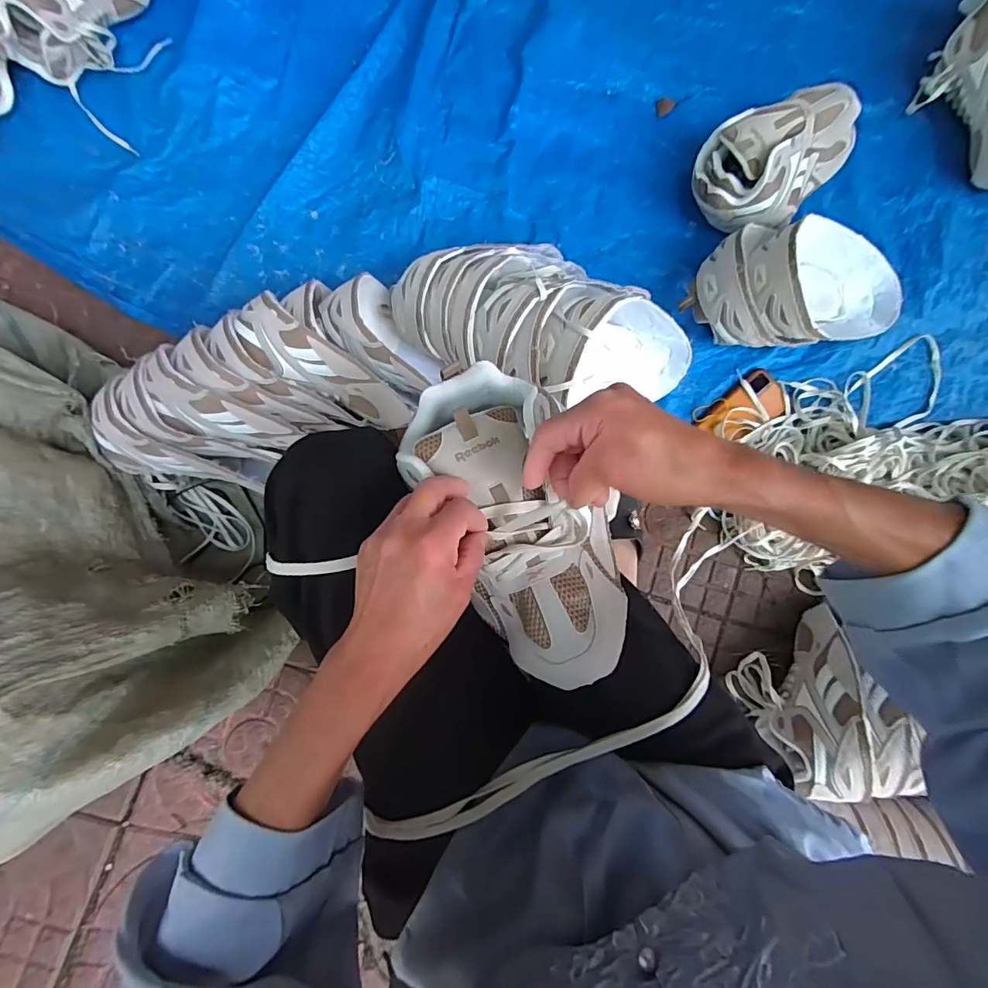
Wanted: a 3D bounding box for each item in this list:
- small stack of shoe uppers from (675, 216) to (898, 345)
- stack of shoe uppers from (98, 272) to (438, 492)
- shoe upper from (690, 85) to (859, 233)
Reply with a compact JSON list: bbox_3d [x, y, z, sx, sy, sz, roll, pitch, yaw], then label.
[{"bbox_3d":[0.439,-0.295,0.670,0.301,0.110,0.165,-12,86,0],"label":"small stack of shoe uppers"},{"bbox_3d":[-0.291,-0.124,0.626,0.408,0.140,0.206,-32,86,-2],"label":"stack of shoe uppers"},{"bbox_3d":[0.403,-0.489,0.684,0.160,0.094,0.236,43,87,3],"label":"shoe upper"}]

